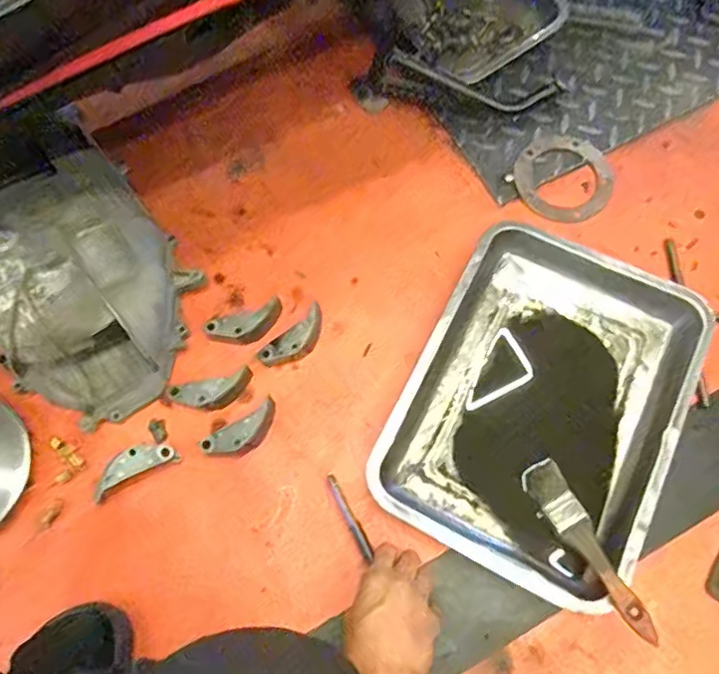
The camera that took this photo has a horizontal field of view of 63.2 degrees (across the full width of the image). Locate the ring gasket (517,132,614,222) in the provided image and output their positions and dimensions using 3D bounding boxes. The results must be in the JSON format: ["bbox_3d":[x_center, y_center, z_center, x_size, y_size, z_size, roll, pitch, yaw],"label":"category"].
[{"bbox_3d":[0.246,-0.192,0.702,0.113,0.006,0.114,0,69,1],"label":"ring gasket"}]

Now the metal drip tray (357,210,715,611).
[{"bbox_3d":[0.188,0.058,0.597,0.252,0.044,0.353,26,72,11],"label":"metal drip tray"}]

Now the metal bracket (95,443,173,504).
[{"bbox_3d":[-0.231,0.130,0.589,0.086,0.019,0.029,-29,71,-9],"label":"metal bracket"}]

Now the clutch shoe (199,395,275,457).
[{"bbox_3d":[-0.118,0.100,0.600,0.082,0.014,0.034,-33,72,-11],"label":"clutch shoe"}]

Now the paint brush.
[{"bbox_3d":[0.204,0.191,0.532,0.036,0.007,0.167,-34,57,10],"label":"paint brush"}]

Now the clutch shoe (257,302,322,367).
[{"bbox_3d":[-0.067,0.002,0.624,0.085,0.013,0.035,-41,74,-13],"label":"clutch shoe"}]

